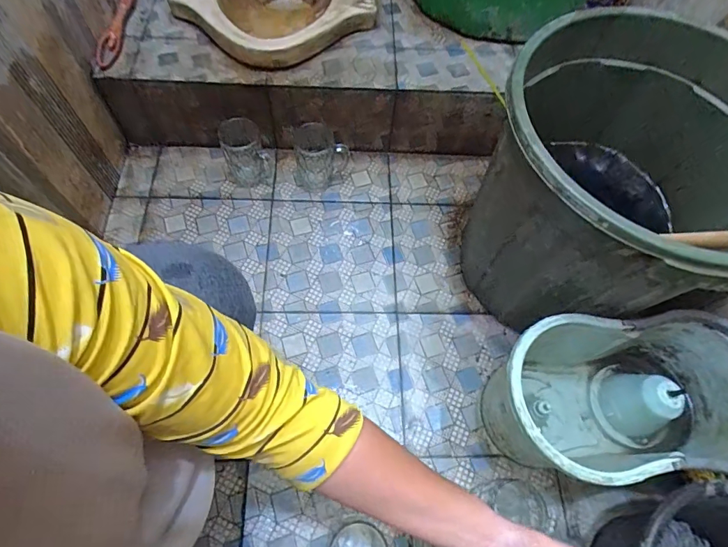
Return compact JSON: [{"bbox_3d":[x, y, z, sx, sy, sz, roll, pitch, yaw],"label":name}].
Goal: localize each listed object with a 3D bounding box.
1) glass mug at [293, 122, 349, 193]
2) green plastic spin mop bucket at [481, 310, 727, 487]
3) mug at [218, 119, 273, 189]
[{"bbox_3d":[-0.095,-0.240,0.886,0.119,0.115,0.111,5,63,-1],"label":"glass mug"},{"bbox_3d":[0.376,0.196,0.647,0.373,0.210,0.203,-3,63,-5],"label":"green plastic spin mop bucket"},{"bbox_3d":[-0.242,-0.247,0.874,0.093,0.127,0.092,1,63,-3],"label":"mug"}]

